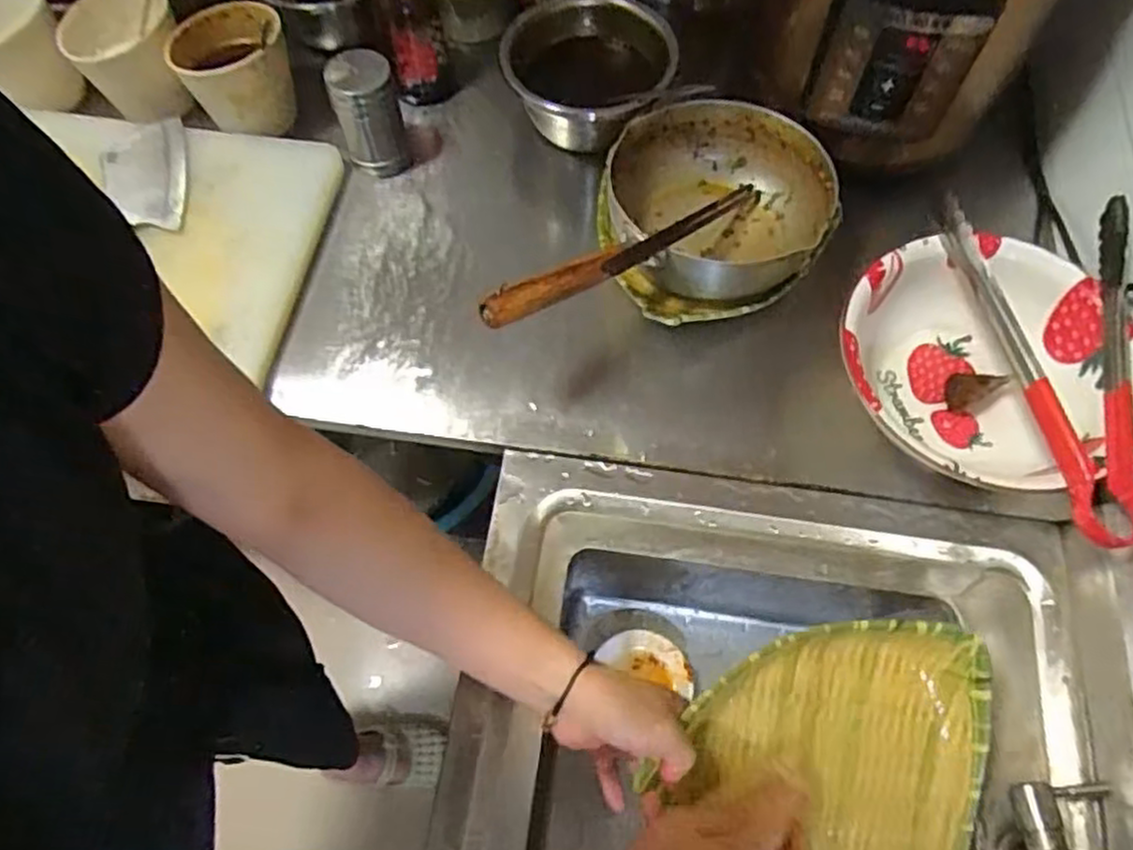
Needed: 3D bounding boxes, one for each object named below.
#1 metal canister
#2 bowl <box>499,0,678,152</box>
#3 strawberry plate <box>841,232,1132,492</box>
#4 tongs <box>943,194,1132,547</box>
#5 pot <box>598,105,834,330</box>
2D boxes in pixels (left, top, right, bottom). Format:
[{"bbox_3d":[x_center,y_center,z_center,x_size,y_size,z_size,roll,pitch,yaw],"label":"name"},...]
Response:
[{"bbox_3d":[-0.196,-0.308,0.726,0.062,0.111,0.053,-12,64,-6],"label":"metal canister"},{"bbox_3d":[0.020,-0.356,0.755,0.160,0.083,0.161,0,63,0],"label":"bowl"},{"bbox_3d":[0.337,-0.039,0.614,0.225,0.091,0.222,0,63,0],"label":"strawberry plate"},{"bbox_3d":[0.371,-0.058,0.564,0.156,0.065,0.293,8,63,4],"label":"tongs"},{"bbox_3d":[0.144,-0.198,0.686,0.208,0.087,0.208,0,63,0],"label":"pot"}]

